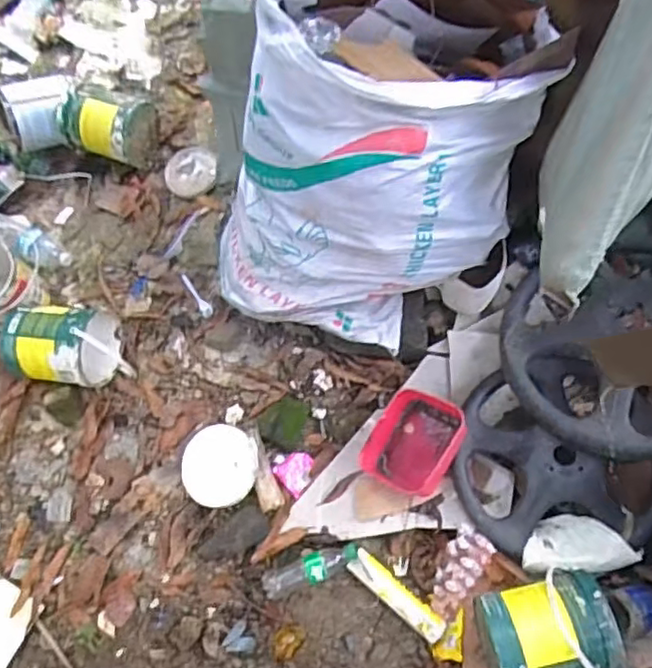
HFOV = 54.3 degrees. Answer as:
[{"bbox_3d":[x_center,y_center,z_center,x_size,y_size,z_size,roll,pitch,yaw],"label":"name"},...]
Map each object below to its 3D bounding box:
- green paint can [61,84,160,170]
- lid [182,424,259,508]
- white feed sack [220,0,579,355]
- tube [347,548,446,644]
[{"bbox_3d":[-0.563,-0.546,1.648,0.180,0.168,0.153,21,65,15],"label":"green paint can"},{"bbox_3d":[-0.231,0.286,1.392,0.176,0.020,0.173,-4,73,13],"label":"lid"},{"bbox_3d":[0.049,-0.281,1.141,0.589,0.666,0.276,0,61,5],"label":"white feed sack"},{"bbox_3d":[0.138,0.517,1.259,0.221,0.039,0.050,36,69,21],"label":"tube"}]

